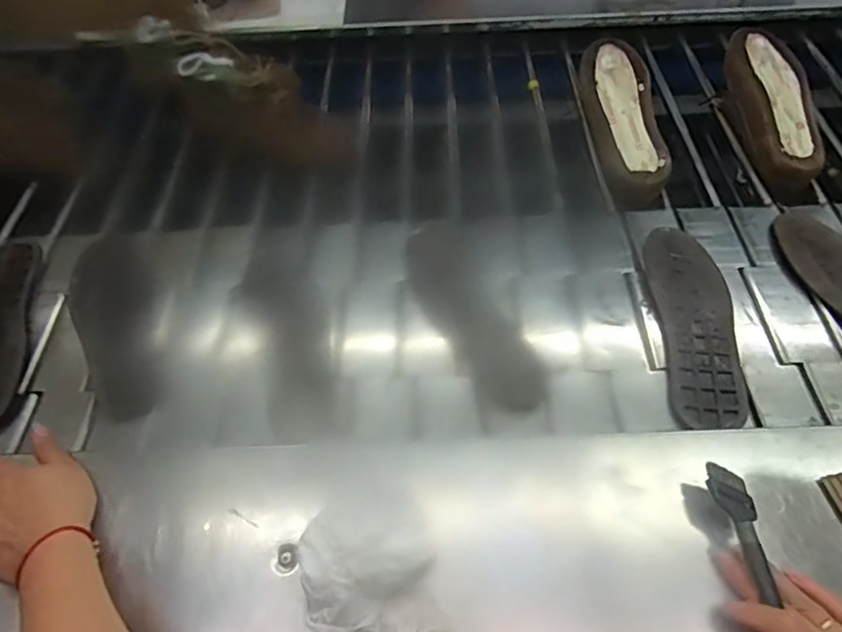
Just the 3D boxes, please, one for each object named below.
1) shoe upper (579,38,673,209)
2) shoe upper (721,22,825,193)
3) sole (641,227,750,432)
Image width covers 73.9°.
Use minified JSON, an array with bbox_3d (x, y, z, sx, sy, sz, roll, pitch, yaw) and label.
[{"bbox_3d":[0.267,-0.257,0.736,0.092,0.073,0.263,-6,53,2],"label":"shoe upper"},{"bbox_3d":[0.469,-0.275,0.736,0.096,0.075,0.270,-3,53,4],"label":"shoe upper"},{"bbox_3d":[0.285,0.006,0.583,0.079,0.015,0.243,2,55,4],"label":"sole"}]

